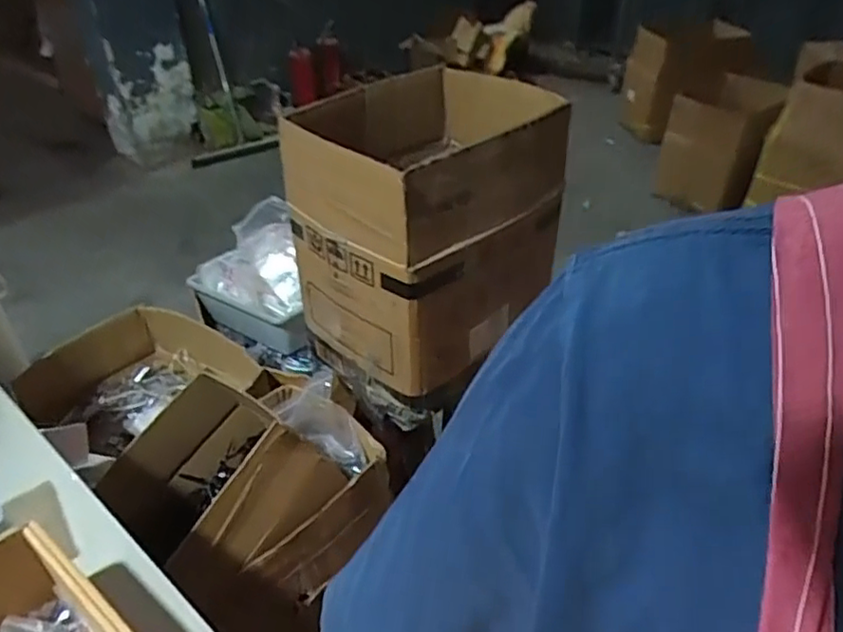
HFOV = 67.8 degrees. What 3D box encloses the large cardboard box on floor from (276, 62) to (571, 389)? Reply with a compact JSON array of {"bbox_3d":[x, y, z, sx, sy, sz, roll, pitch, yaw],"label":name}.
[{"bbox_3d":[0.029,-0.167,1.077,0.339,0.383,0.438,26,45,30],"label":"large cardboard box on floor"}]

